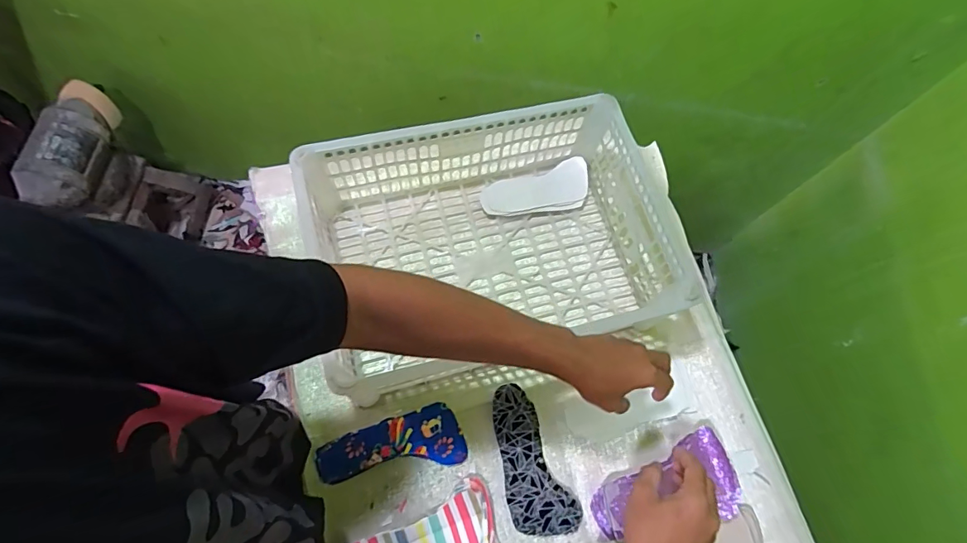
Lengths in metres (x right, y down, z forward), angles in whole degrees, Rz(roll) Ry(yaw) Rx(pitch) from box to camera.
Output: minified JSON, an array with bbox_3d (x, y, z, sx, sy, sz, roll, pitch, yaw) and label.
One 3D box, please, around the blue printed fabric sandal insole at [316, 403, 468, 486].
[{"bbox_3d":[-0.117,0.225,0.592,0.179,0.008,0.072,-14,69,-8],"label":"blue printed fabric sandal insole"}]

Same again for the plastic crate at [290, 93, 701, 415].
[{"bbox_3d":[0.011,-0.042,0.635,0.456,0.137,0.322,-12,69,-7],"label":"plastic crate"}]

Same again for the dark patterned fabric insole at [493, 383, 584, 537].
[{"bbox_3d":[0.059,0.239,0.597,0.080,0.015,0.183,-14,69,-8],"label":"dark patterned fabric insole"}]

